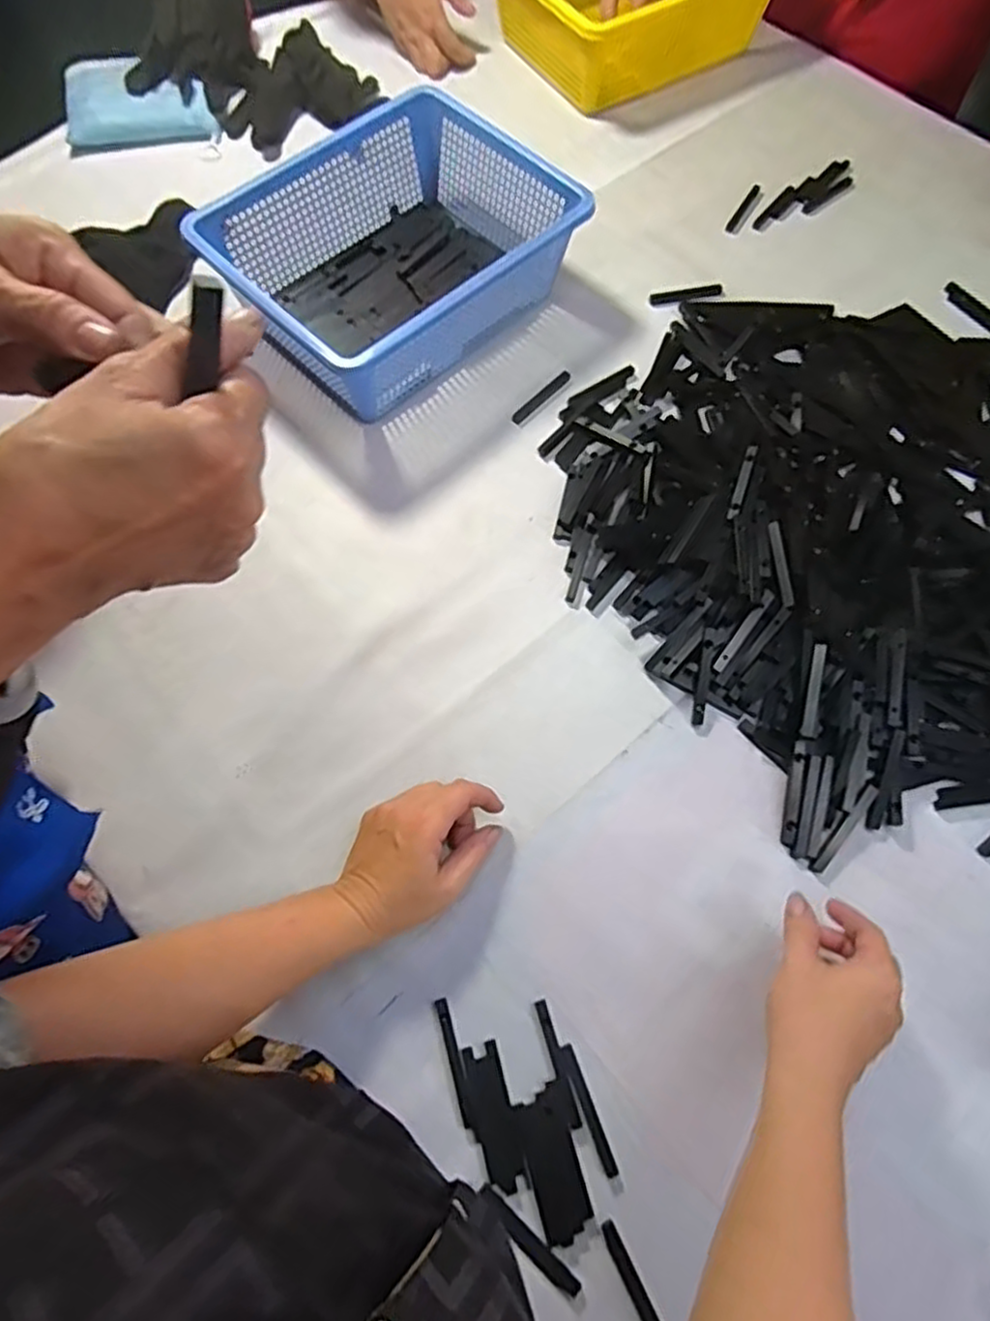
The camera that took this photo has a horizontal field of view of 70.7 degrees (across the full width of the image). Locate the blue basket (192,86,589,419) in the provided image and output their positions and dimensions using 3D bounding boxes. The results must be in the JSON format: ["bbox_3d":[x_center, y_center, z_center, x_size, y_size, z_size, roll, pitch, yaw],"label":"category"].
[{"bbox_3d":[-0.099,-0.392,0.674,0.302,0.101,0.243,-40,74,-16],"label":"blue basket"}]

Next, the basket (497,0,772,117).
[{"bbox_3d":[0.174,-0.844,0.873,0.309,0.093,0.250,-27,71,-12],"label":"basket"}]

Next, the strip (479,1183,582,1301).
[{"bbox_3d":[0.020,0.349,0.419,0.075,0.004,0.011,39,72,14],"label":"strip"}]

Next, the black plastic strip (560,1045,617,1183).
[{"bbox_3d":[0.059,0.286,0.445,0.010,0.004,0.075,-19,69,-9],"label":"black plastic strip"}]

